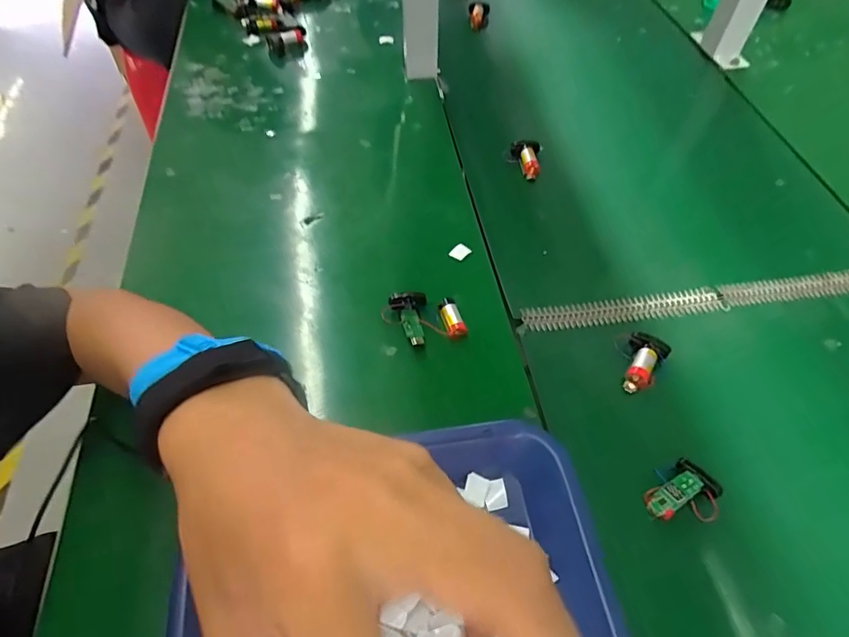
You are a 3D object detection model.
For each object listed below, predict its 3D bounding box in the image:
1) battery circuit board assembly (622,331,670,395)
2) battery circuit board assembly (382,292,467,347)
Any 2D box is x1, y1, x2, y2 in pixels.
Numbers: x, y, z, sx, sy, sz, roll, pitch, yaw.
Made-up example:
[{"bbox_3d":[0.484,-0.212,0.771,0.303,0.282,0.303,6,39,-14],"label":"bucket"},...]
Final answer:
[{"bbox_3d":[0.184,0.038,0.416,0.031,0.018,0.049,24,72,16],"label":"battery circuit board assembly"},{"bbox_3d":[-0.001,-0.001,0.429,0.063,0.019,0.050,-18,57,-11],"label":"battery circuit board assembly"}]

